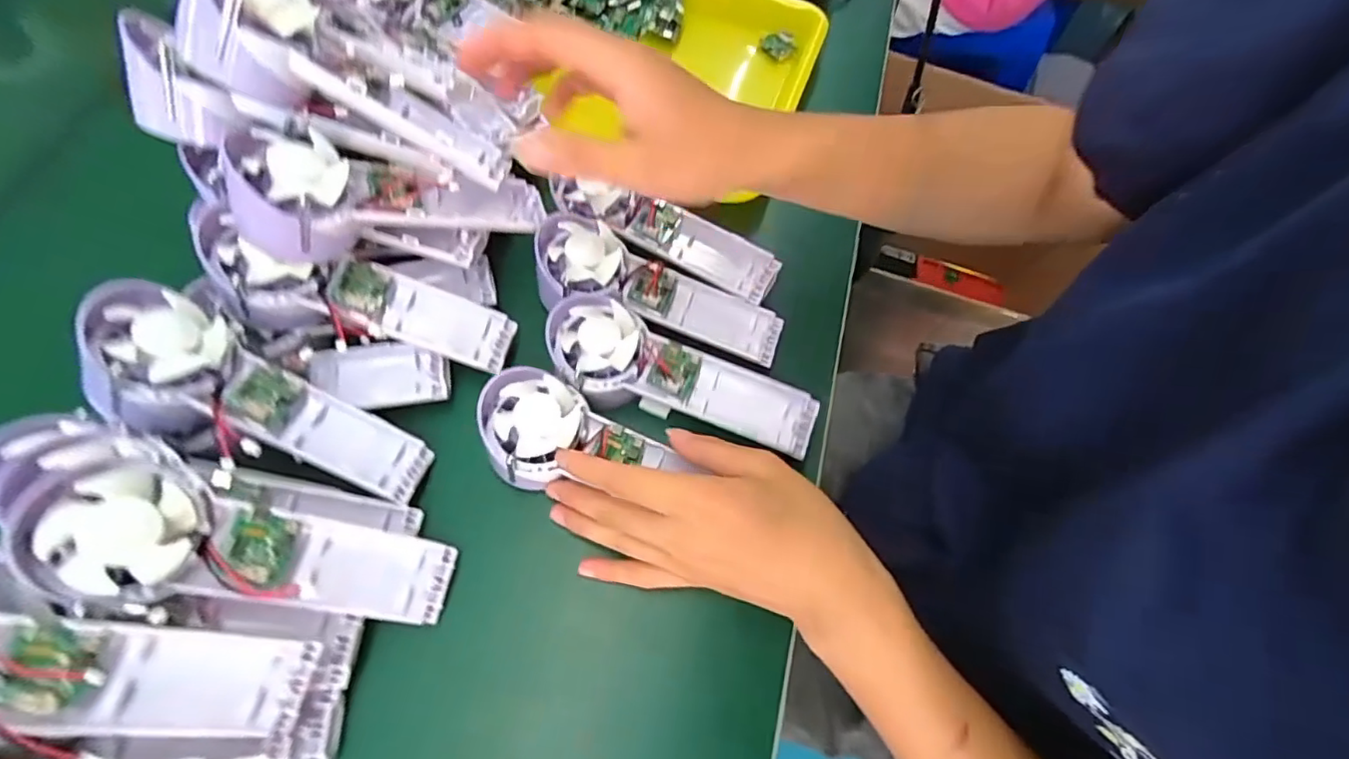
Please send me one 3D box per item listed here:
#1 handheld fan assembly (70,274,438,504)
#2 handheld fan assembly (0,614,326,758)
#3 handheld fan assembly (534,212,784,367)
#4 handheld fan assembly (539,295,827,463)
[{"bbox_3d":[-0.231,0.016,0.331,0.176,0.047,0.066,32,63,-25],"label":"handheld fan assembly"},{"bbox_3d":[-0.245,0.118,0.234,0.031,0.178,0.057,-15,57,40],"label":"handheld fan assembly"},{"bbox_3d":[-0.012,-0.060,0.408,0.175,0.031,0.066,22,65,-10],"label":"handheld fan assembly"},{"bbox_3d":[0.003,-0.001,0.370,0.174,0.031,0.062,20,66,6],"label":"handheld fan assembly"}]

